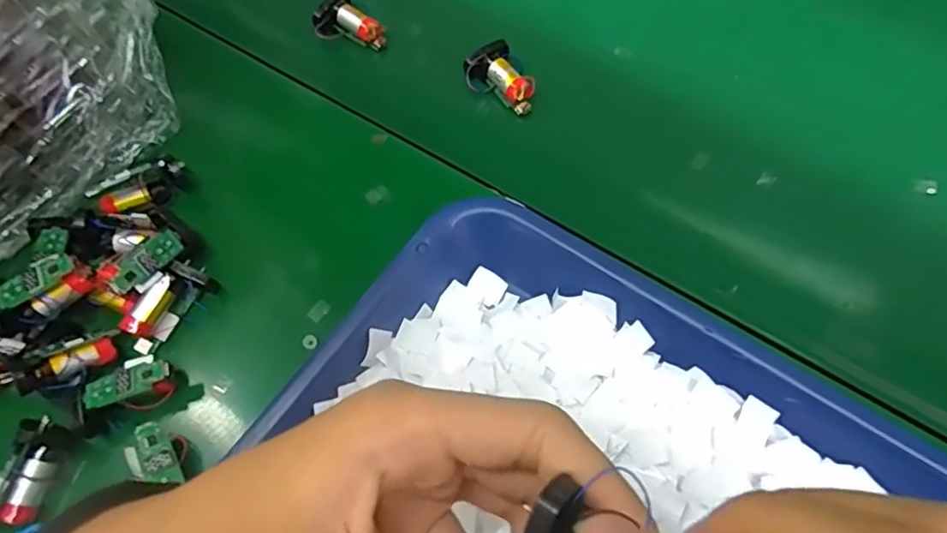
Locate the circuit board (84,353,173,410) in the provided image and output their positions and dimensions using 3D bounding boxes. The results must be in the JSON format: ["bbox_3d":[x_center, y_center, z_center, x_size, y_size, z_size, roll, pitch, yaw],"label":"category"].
[{"bbox_3d":[-0.176,0.058,0.311,0.041,0.010,0.019,-28,69,-11],"label":"circuit board"}]

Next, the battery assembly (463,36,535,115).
[{"bbox_3d":[0.018,-0.122,0.402,0.036,0.019,0.050,-28,69,-11],"label":"battery assembly"}]

